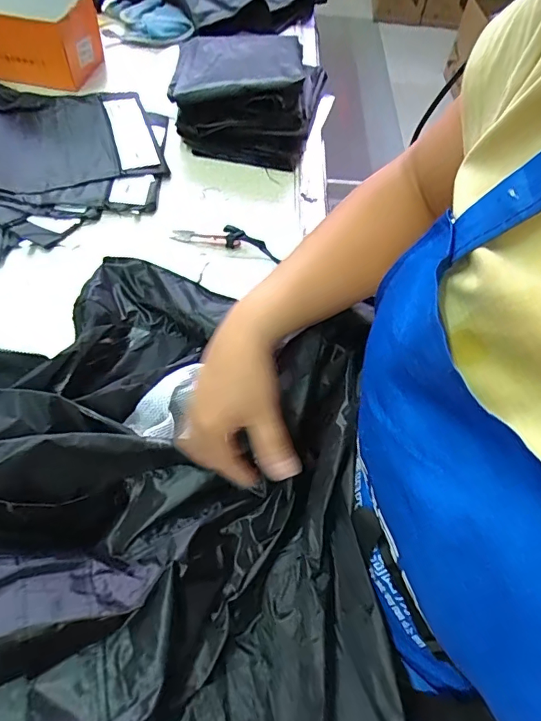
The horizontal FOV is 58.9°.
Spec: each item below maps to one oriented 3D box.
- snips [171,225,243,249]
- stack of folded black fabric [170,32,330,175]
[{"bbox_3d":[-0.092,-0.185,0.699,0.104,0.020,0.025,10,56,2],"label":"snips"},{"bbox_3d":[-0.041,-0.529,0.903,0.273,0.084,0.388,6,56,-1],"label":"stack of folded black fabric"}]

